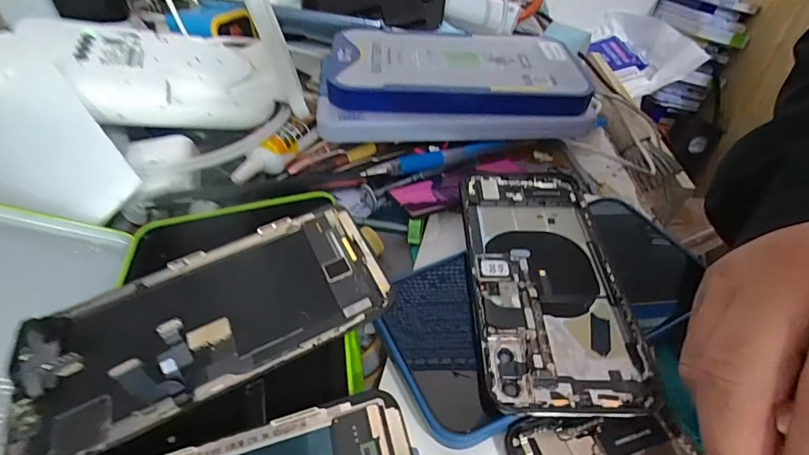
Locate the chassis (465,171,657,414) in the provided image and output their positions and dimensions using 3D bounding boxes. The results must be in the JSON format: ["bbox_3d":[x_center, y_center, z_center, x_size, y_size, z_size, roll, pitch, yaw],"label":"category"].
[{"bbox_3d":[0.067,0.020,0.215,0.066,0.006,0.140,3,46,-1],"label":"chassis"}]

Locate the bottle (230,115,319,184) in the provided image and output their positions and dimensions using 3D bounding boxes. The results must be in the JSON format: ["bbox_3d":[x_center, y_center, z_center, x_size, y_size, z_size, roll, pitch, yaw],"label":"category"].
[{"bbox_3d":[-0.085,-0.052,0.288,0.017,0.021,0.069,26,58,28],"label":"bottle"}]

